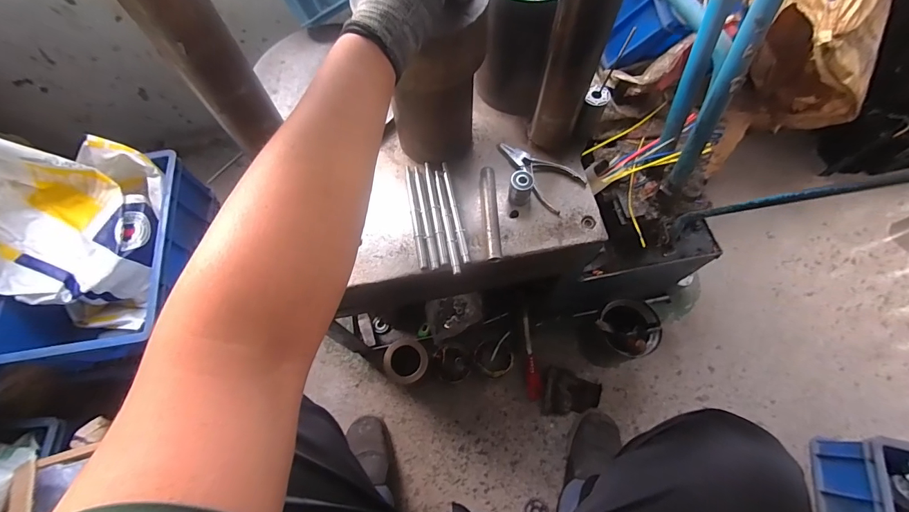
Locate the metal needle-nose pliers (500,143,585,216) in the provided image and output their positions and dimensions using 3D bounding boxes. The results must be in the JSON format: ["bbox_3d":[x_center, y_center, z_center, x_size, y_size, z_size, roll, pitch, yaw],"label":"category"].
[{"bbox_3d":[0.121,-0.127,0.569,0.134,0.014,0.073,42,74,17],"label":"metal needle-nose pliers"}]

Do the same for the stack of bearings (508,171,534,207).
[{"bbox_3d":[0.093,-0.095,0.540,0.032,0.042,0.029,11,68,6],"label":"stack of bearings"}]

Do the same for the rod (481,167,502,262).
[{"bbox_3d":[0.051,-0.058,0.540,0.021,0.019,0.141,-2,67,0],"label":"rod"}]

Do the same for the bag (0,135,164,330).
[{"bbox_3d":[-0.730,-0.069,0.722,0.265,0.225,0.300,4,67,3],"label":"bag"}]

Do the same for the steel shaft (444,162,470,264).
[{"bbox_3d":[0.001,-0.063,0.548,0.012,0.012,0.160,-12,67,-4],"label":"steel shaft"}]

